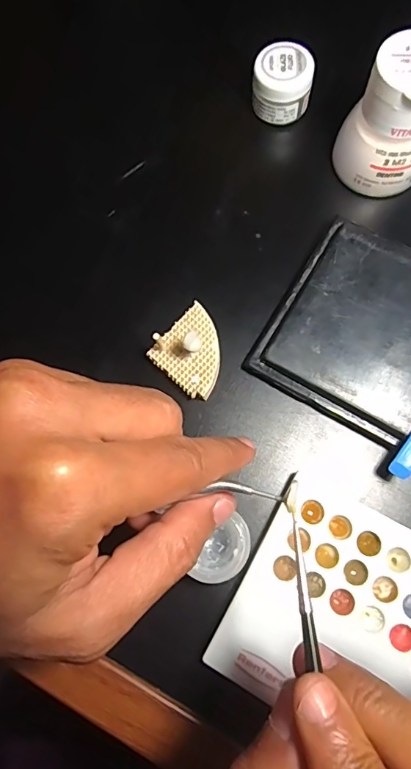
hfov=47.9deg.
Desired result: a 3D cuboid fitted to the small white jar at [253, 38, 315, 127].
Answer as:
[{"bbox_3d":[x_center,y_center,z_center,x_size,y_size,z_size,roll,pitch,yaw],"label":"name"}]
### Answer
[{"bbox_3d":[0.044,-0.171,0.263,0.031,0.026,0.028,10,78,6],"label":"small white jar"}]

